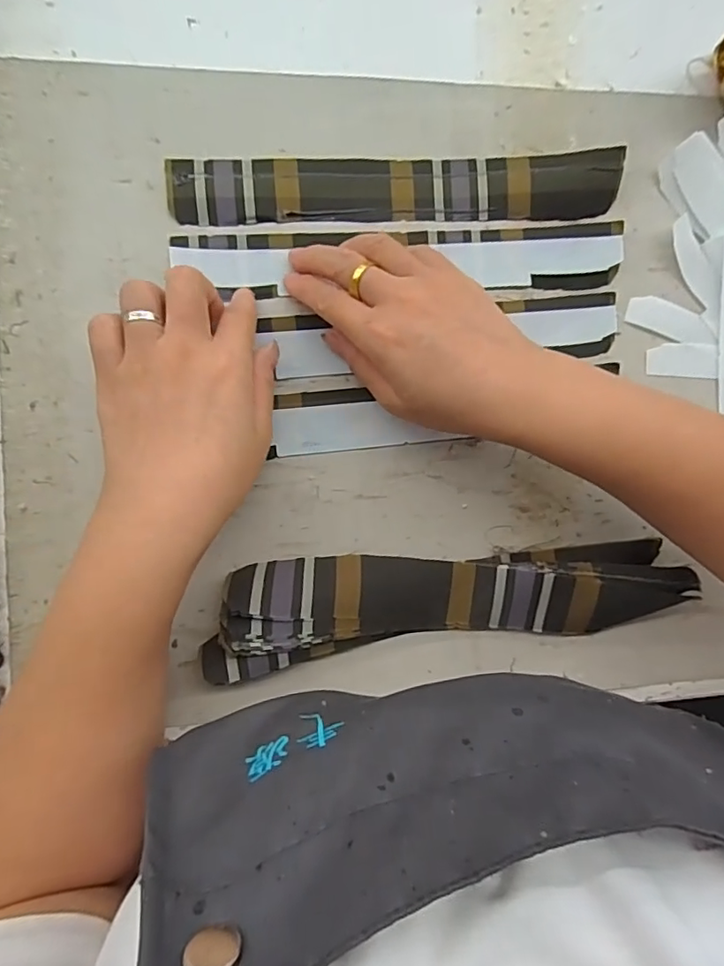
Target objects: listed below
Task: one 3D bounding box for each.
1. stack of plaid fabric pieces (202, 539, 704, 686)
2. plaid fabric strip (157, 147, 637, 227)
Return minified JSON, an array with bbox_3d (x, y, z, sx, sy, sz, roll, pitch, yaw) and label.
[{"bbox_3d":[0.050,0.065,0.303,0.260,0.033,0.054,-4,92,-7],"label":"stack of plaid fabric pieces"},{"bbox_3d":[0.023,-0.170,0.312,0.257,0.009,0.036,-4,96,-6],"label":"plaid fabric strip"}]

